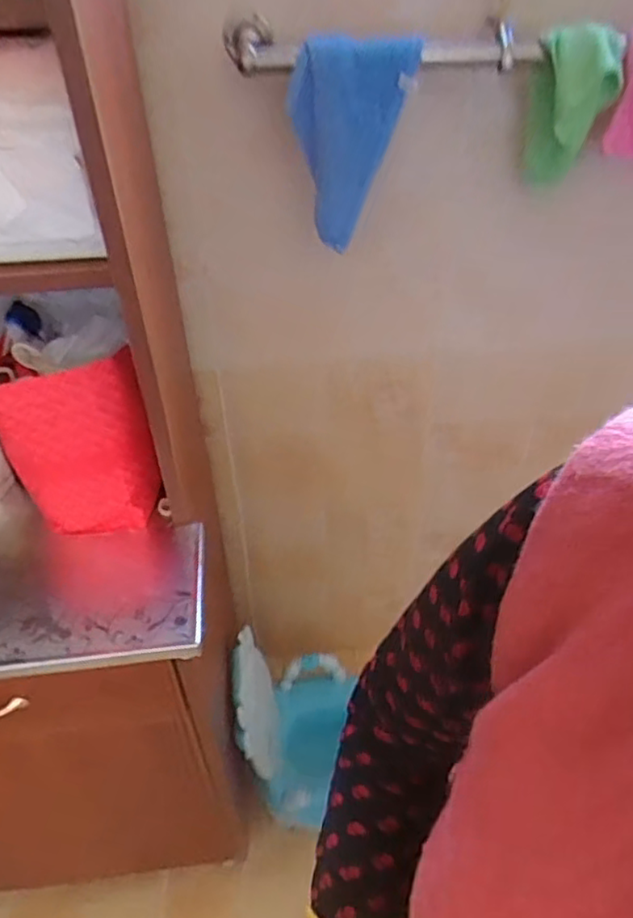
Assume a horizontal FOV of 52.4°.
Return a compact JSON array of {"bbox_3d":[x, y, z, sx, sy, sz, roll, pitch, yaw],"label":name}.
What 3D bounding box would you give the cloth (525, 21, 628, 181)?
[{"bbox_3d":[0.283,-0.384,0.717,0.086,0.172,0.077,15,50,20],"label":"cloth"}]

